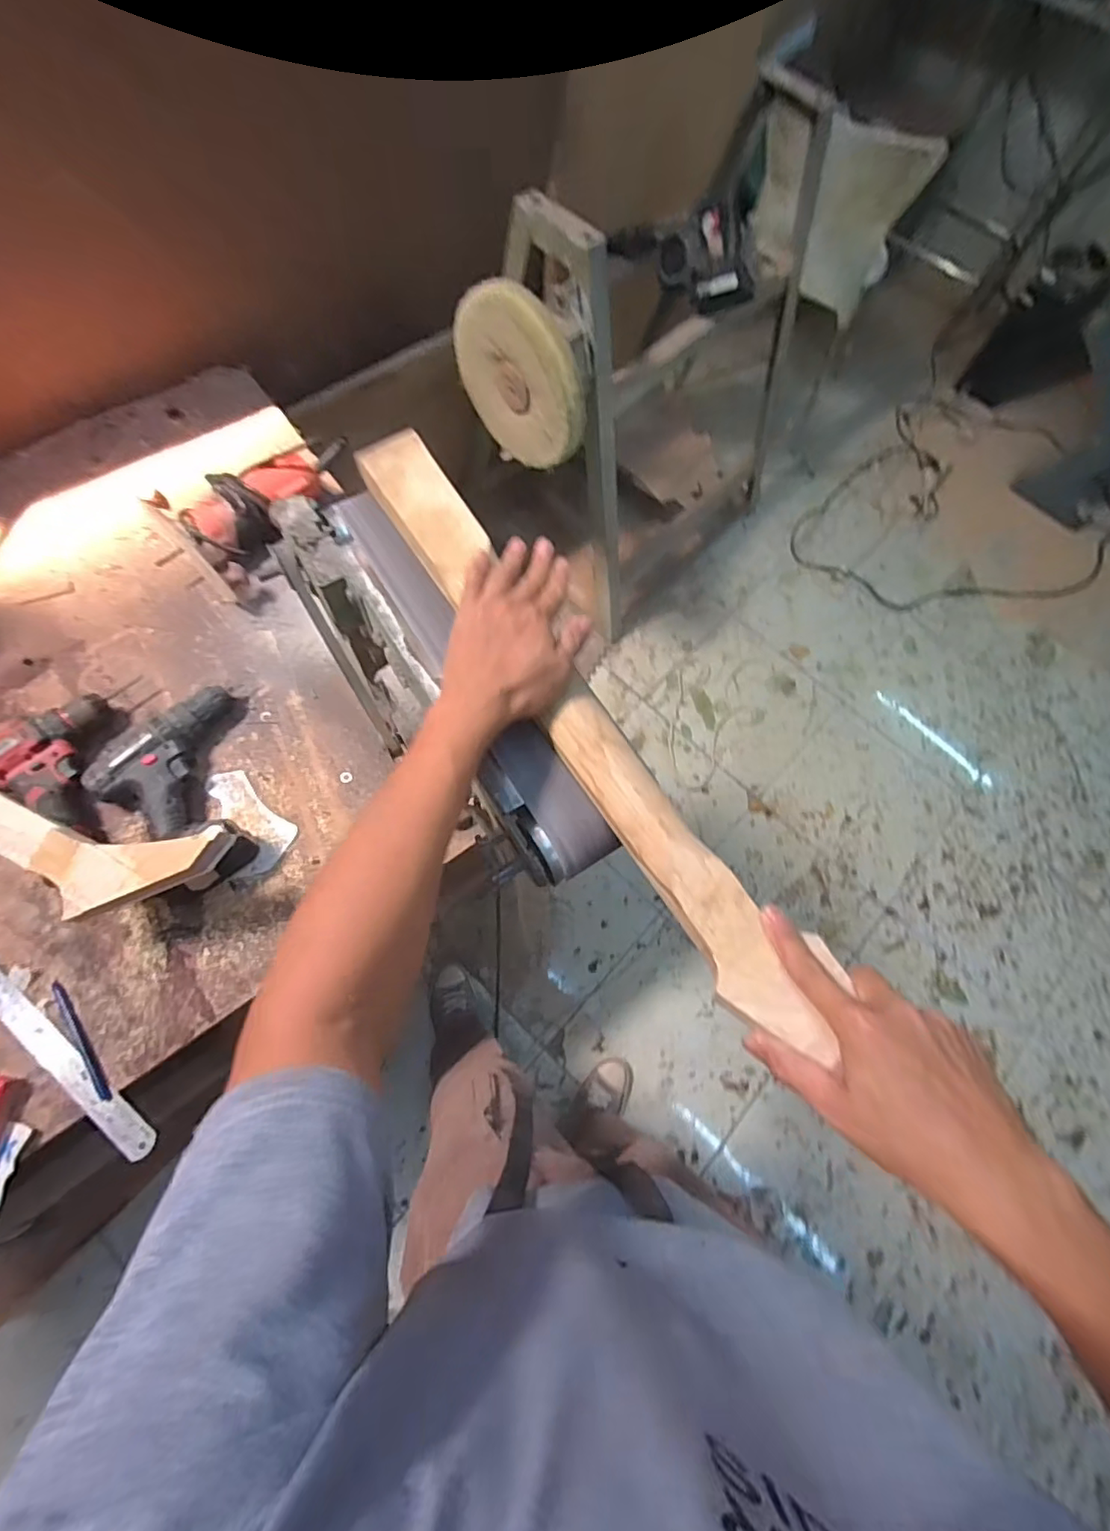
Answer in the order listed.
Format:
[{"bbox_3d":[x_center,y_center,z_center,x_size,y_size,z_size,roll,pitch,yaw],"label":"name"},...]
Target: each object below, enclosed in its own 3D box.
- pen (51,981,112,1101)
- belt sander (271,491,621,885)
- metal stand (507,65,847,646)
[{"bbox_3d":[-0.491,0.284,0.614,0.013,0.007,0.137,-37,76,-14],"label":"pen"},{"bbox_3d":[-0.101,-0.073,0.558,0.150,0.146,0.424,-31,75,-15],"label":"belt sander"},{"bbox_3d":[0.281,-0.844,1.383,0.369,0.870,0.725,43,72,11],"label":"metal stand"}]

